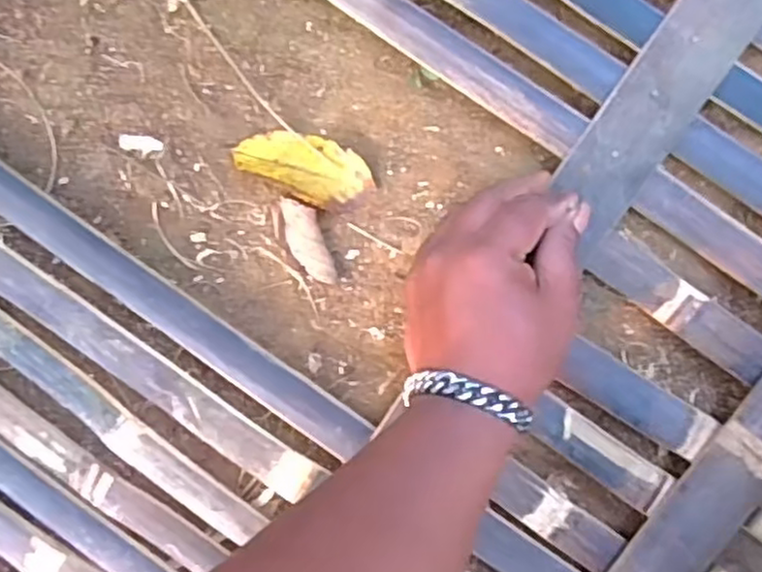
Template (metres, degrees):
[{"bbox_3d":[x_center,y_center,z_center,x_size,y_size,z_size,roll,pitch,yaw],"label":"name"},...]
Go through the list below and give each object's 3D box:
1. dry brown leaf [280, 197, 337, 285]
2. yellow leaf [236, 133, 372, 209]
[{"bbox_3d":[-0.046,-0.027,0.438,0.022,0.014,0.057,-18,90,6],"label":"dry brown leaf"},{"bbox_3d":[-0.049,-0.075,0.436,0.086,0.015,0.038,23,94,4],"label":"yellow leaf"}]

